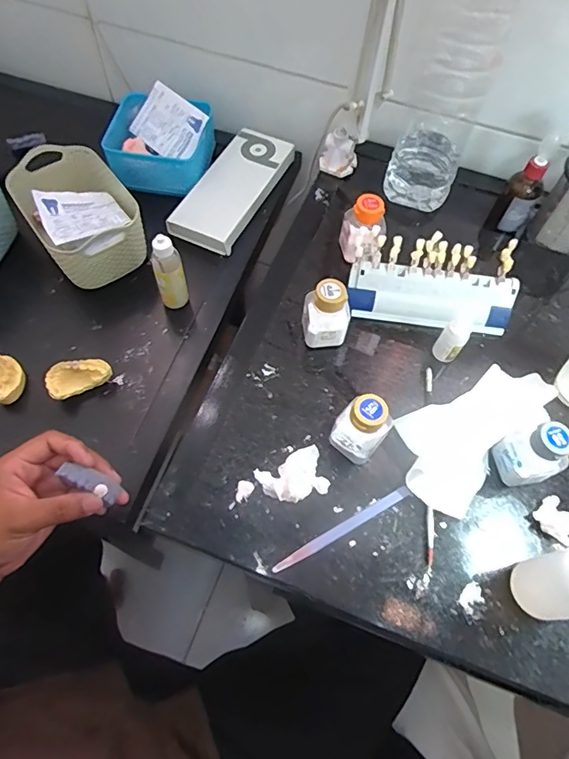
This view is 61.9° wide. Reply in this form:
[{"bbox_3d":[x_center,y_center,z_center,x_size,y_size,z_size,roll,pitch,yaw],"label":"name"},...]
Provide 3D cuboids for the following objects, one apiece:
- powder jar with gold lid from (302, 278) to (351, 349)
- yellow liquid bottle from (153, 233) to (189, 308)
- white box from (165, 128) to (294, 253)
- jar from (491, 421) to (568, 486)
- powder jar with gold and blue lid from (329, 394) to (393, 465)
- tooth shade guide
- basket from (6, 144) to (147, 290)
[{"bbox_3d":[0.041,-0.063,0.476,0.043,0.073,0.033,-1,62,-3],"label":"powder jar with gold lid"},{"bbox_3d":[-0.134,-0.121,0.554,0.033,0.110,0.027,-15,64,-10],"label":"yellow liquid bottle"},{"bbox_3d":[-0.072,-0.272,0.672,0.093,0.028,0.214,25,64,11],"label":"white box"},{"bbox_3d":[0.217,0.065,0.418,0.041,0.070,0.046,-19,65,-12],"label":"jar"},{"bbox_3d":[0.067,0.044,0.423,0.041,0.072,0.037,38,67,16],"label":"powder jar with gold and blue lid"},{"bbox_3d":[0.156,-0.100,0.502,0.178,0.074,0.060,7,62,1],"label":"tooth shade guide"},{"bbox_3d":[-0.256,-0.204,0.608,0.118,0.088,0.171,-32,68,-17],"label":"basket"}]

